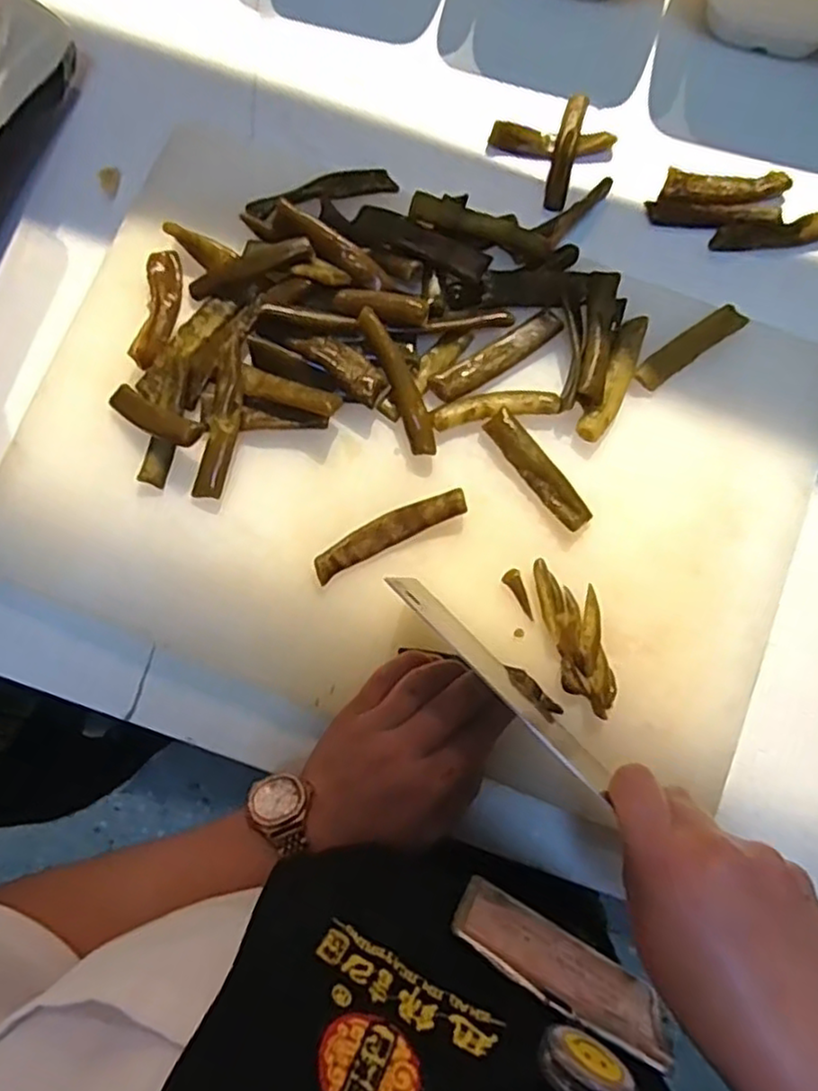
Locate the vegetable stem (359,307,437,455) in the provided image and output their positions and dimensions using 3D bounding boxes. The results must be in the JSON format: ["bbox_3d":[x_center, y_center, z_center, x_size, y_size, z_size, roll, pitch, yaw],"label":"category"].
[{"bbox_3d":[-0.006,-0.098,0.407,0.016,0.010,0.092,-25,94,-4],"label":"vegetable stem"}]

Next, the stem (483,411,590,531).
[{"bbox_3d":[0.076,-0.044,0.403,0.018,0.016,0.082,-39,82,-6],"label":"stem"}]

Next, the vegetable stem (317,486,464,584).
[{"bbox_3d":[-0.012,-0.008,0.403,0.097,0.011,0.021,-26,81,-4],"label":"vegetable stem"}]

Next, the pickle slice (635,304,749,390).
[{"bbox_3d":[0.176,-0.125,0.427,0.079,0.004,0.018,-35,82,-5],"label":"pickle slice"}]

